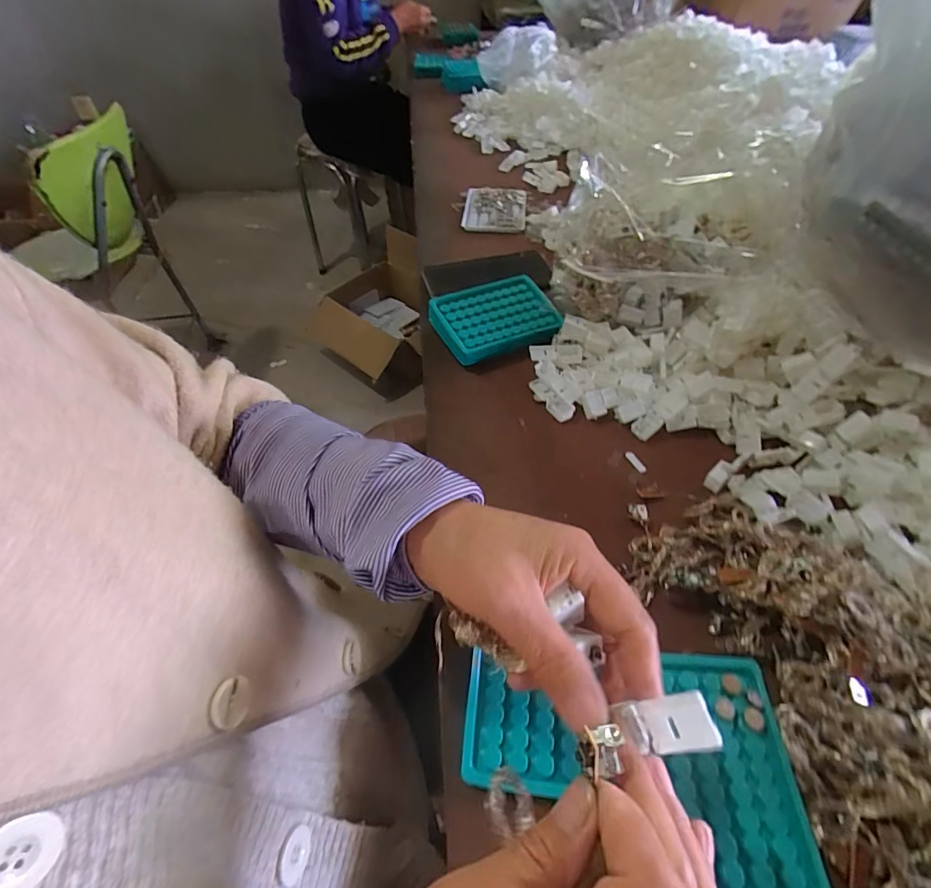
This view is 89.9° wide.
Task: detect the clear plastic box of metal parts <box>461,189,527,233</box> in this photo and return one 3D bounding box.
[{"bbox_3d":[0.046,-0.366,0.730,0.096,0.011,0.116,6,54,2],"label":"clear plastic box of metal parts"}]

